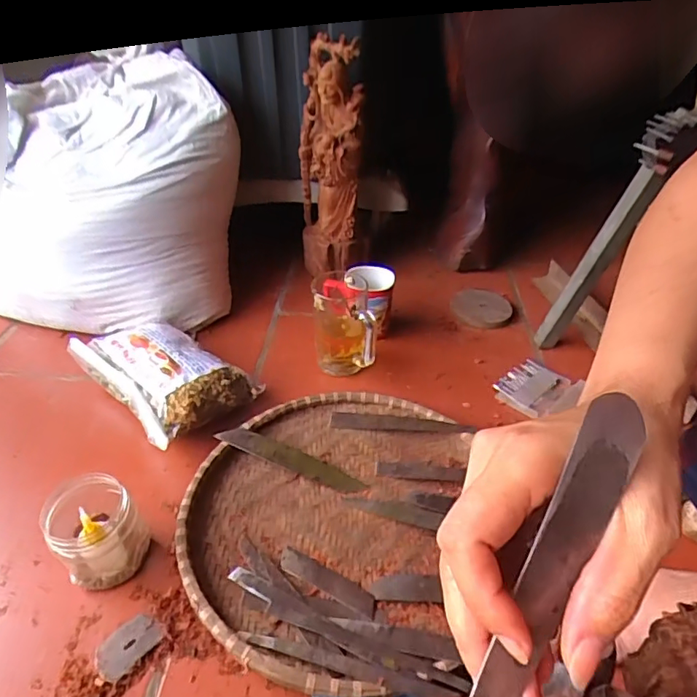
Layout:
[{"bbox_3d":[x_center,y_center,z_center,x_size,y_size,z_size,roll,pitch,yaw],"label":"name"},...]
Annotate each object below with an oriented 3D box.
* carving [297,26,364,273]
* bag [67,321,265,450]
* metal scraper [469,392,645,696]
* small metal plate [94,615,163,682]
[{"bbox_3d":[-0.030,-0.308,0.880,0.102,0.340,0.135,-2,36,-1],"label":"carving"},{"bbox_3d":[-0.251,0.035,0.689,0.243,0.073,0.145,25,44,31],"label":"bag"},{"bbox_3d":[0.073,0.078,0.189,0.021,0.128,0.004,28,-4,1],"label":"metal scraper"},{"bbox_3d":[-0.188,0.252,0.450,0.037,0.004,0.052,25,44,31],"label":"small metal plate"}]

